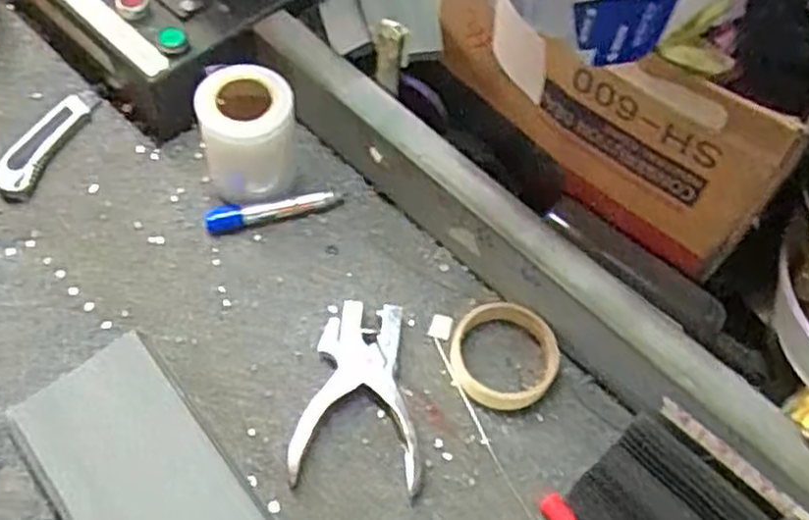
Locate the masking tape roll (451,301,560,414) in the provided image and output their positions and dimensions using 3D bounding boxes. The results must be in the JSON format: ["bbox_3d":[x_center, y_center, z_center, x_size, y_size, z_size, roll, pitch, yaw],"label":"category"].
[{"bbox_3d":[0.080,0.077,0.615,0.084,0.025,0.083,2,58,-3],"label":"masking tape roll"}]

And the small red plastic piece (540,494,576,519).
[{"bbox_3d":[0.113,0.188,0.559,0.016,0.013,0.030,-35,67,-23],"label":"small red plastic piece"}]

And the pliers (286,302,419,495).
[{"bbox_3d":[-0.040,0.101,0.594,0.094,0.013,0.146,0,58,-4],"label":"pliers"}]

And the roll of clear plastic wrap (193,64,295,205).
[{"bbox_3d":[-0.137,-0.110,0.670,0.081,0.100,0.080,-17,61,-14],"label":"roll of clear plastic wrap"}]

